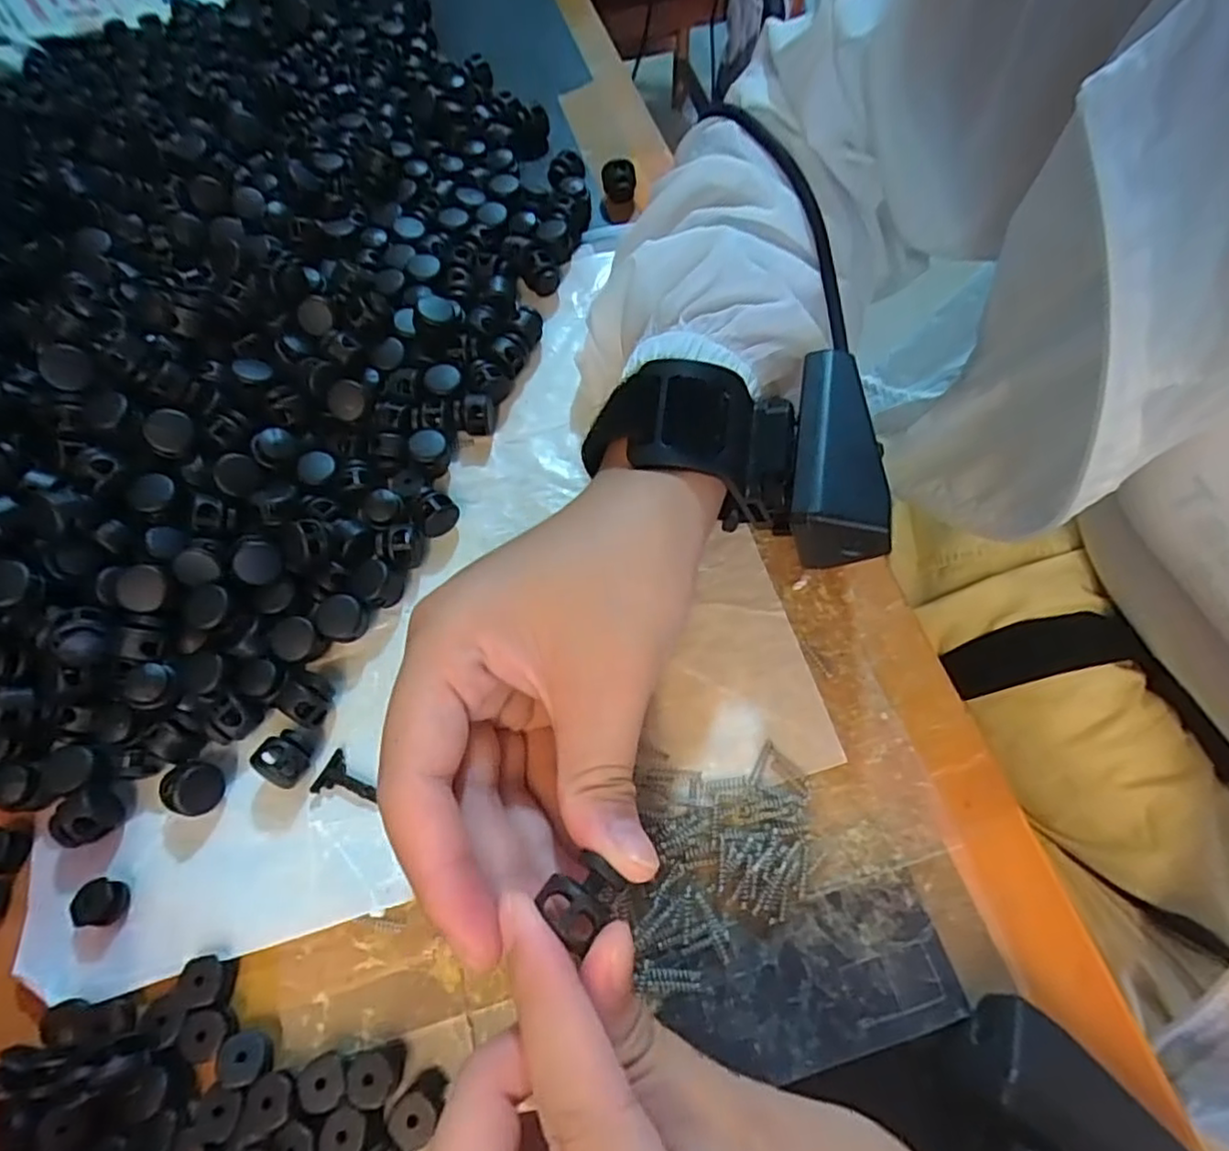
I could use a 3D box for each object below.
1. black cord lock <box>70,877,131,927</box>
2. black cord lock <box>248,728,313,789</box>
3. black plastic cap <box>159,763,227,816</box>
[{"bbox_3d":[-0.163,0.104,0.209,0.011,0.009,0.014,-5,66,-1],"label":"black cord lock"},{"bbox_3d":[-0.112,0.062,0.225,0.015,0.012,0.017,34,71,15],"label":"black cord lock"},{"bbox_3d":[-0.141,0.072,0.222,0.017,0.013,0.017,0,66,0],"label":"black plastic cap"}]

